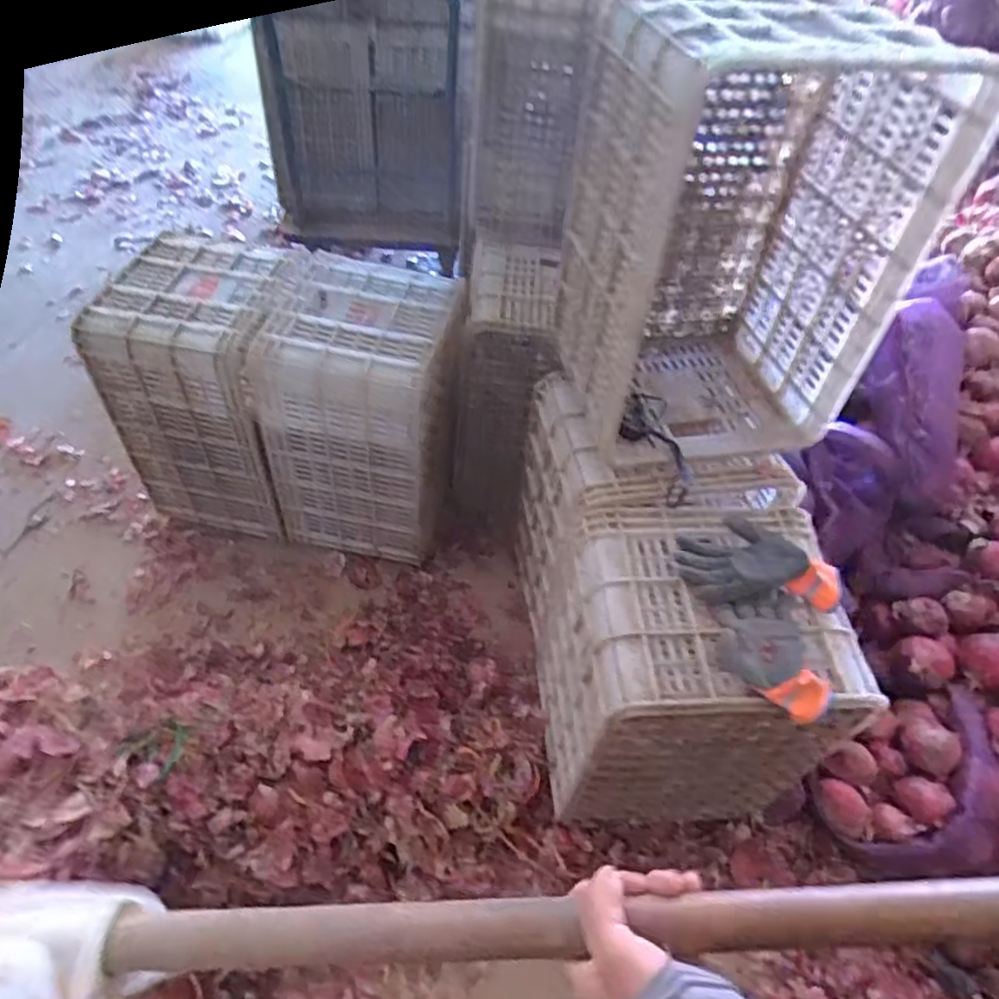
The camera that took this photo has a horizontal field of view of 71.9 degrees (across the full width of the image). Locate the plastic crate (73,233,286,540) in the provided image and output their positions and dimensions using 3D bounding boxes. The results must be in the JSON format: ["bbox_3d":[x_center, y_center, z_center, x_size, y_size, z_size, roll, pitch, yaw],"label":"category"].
[{"bbox_3d":[-0.583,-0.234,1.449,0.296,0.483,0.351,8,49,3],"label":"plastic crate"}]

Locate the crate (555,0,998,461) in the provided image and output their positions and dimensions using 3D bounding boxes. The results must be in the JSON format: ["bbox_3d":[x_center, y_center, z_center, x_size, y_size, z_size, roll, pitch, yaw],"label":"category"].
[{"bbox_3d":[0.307,-0.346,0.935,0.370,0.526,0.305,-6,50,-10],"label":"crate"}]

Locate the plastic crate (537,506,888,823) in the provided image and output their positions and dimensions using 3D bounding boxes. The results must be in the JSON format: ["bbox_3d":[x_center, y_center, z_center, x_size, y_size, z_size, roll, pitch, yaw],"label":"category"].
[{"bbox_3d":[0.268,0.271,1.074,0.344,0.475,0.314,-1,50,-5],"label":"plastic crate"}]

